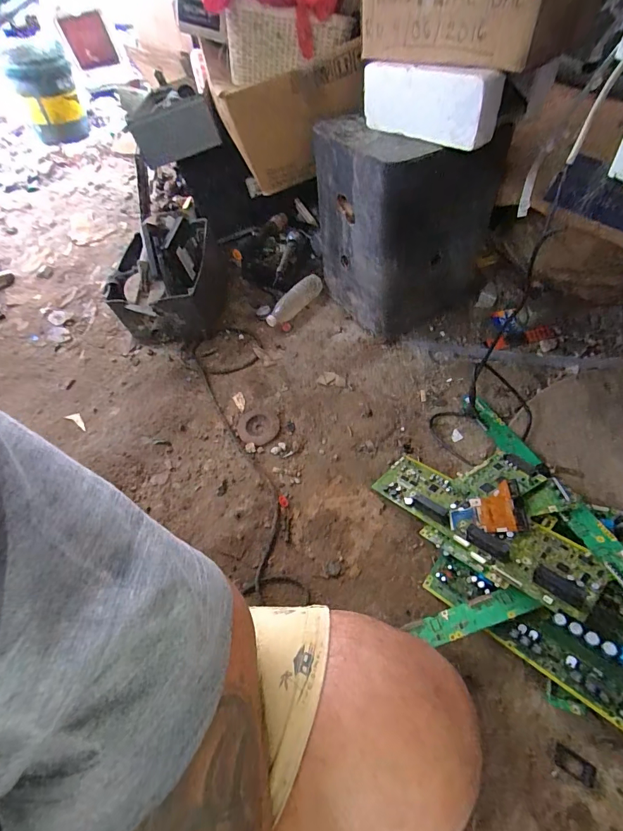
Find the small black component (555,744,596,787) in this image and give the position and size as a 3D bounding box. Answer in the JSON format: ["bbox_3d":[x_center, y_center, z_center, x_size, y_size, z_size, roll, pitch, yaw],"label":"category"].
[{"bbox_3d":[0.359,0.475,0.523,0.048,0.006,0.026,26,61,22],"label":"small black component"}]

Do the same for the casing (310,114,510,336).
[{"bbox_3d":[0.209,-0.449,0.932,0.282,0.406,0.342,-34,59,-18],"label":"casing"}]

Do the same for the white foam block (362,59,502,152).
[{"bbox_3d":[0.201,-0.578,0.711,0.284,0.098,0.045,35,65,26],"label":"white foam block"}]

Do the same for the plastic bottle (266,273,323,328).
[{"bbox_3d":[-0.048,-0.325,1.079,0.208,0.052,0.050,-39,60,-20],"label":"plastic bottle"}]

